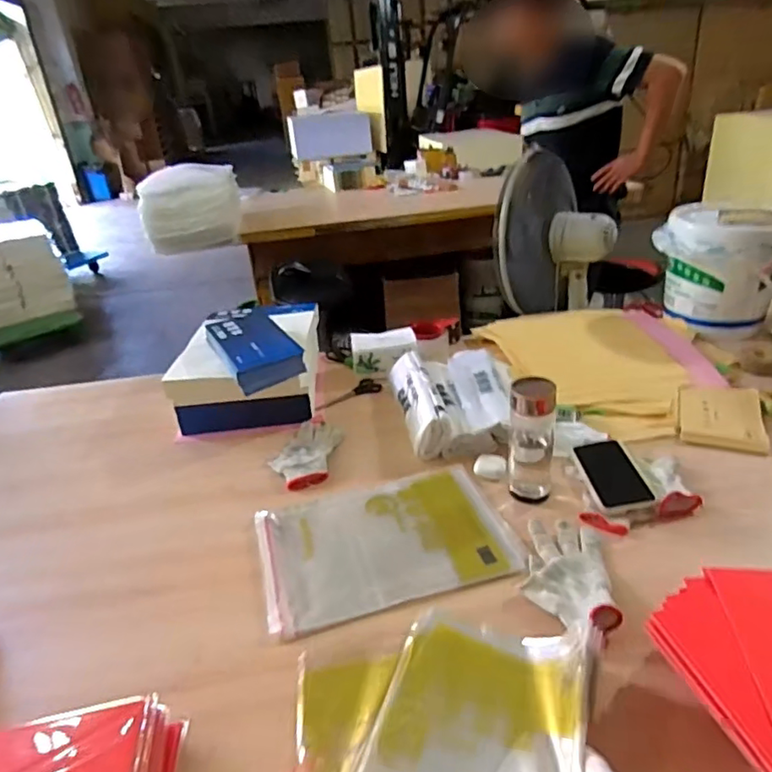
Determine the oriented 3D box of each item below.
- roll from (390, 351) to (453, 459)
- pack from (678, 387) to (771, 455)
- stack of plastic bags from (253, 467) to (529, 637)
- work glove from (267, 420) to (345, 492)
[{"bbox_3d":[0.061,0.025,1.102,0.068,0.073,0.293,-7,29,-4],"label":"roll"},{"bbox_3d":[0.602,0.053,1.026,0.135,0.018,0.188,7,31,21],"label":"pack"},{"bbox_3d":[-0.001,0.218,0.819,0.344,0.009,0.241,-11,29,-11],"label":"stack of plastic bags"},{"bbox_3d":[-0.142,0.117,1.012,0.109,0.015,0.191,1,29,10],"label":"work glove"}]

